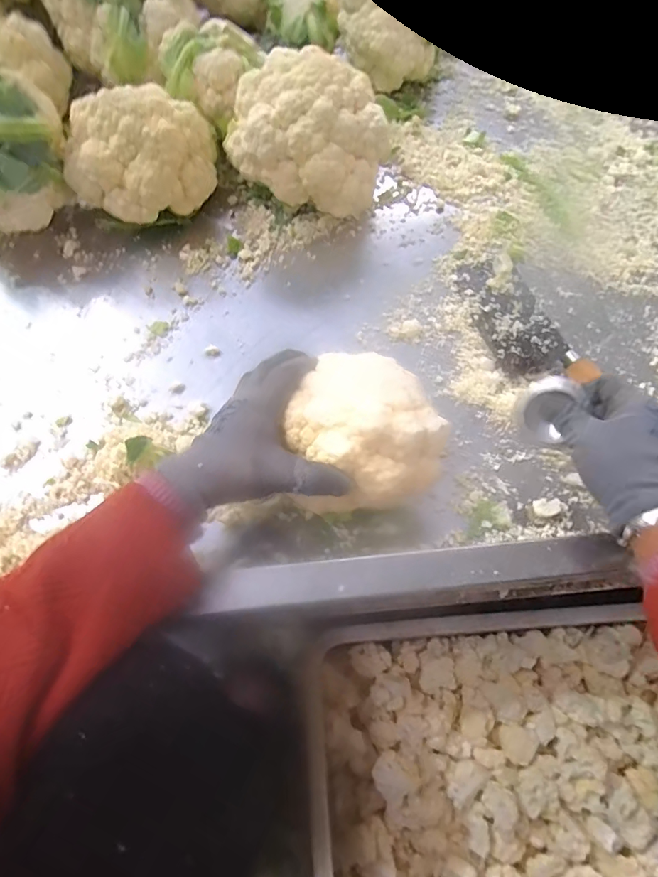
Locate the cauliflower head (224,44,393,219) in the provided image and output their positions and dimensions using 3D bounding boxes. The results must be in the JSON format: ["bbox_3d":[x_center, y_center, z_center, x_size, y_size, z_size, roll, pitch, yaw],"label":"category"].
[{"bbox_3d":[-0.026,-0.362,0.562,0.188,0.151,0.143,12,65,3],"label":"cauliflower head"}]

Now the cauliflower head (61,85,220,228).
[{"bbox_3d":[-0.223,-0.332,0.536,0.151,0.095,0.125,20,66,7],"label":"cauliflower head"}]

